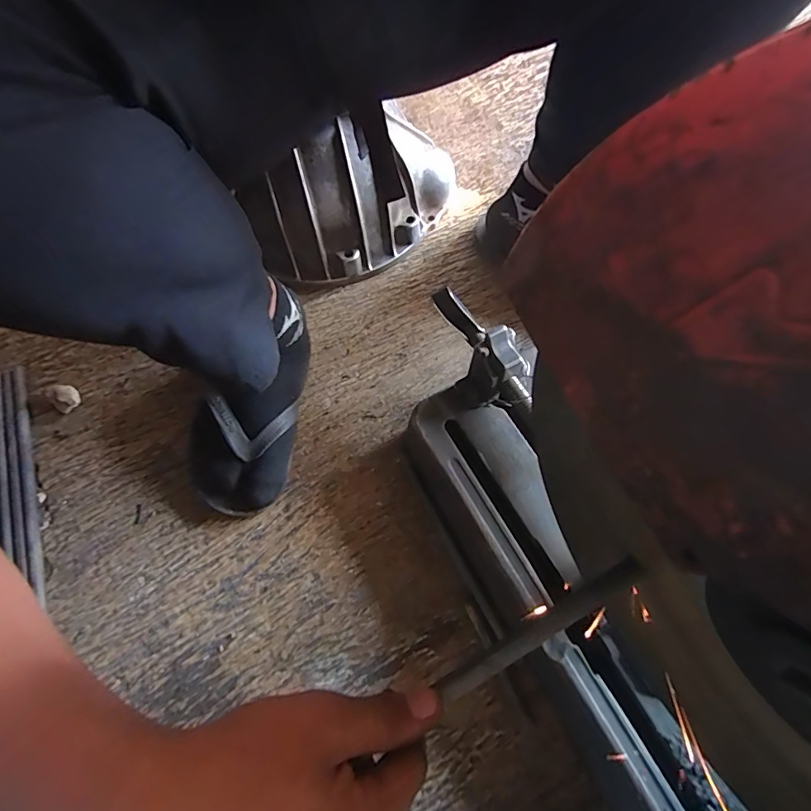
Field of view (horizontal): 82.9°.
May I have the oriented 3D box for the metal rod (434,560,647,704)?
[{"bbox_3d":[0.068,0.111,0.230,0.117,0.004,0.011,-30,67,-6],"label":"metal rod"}]

